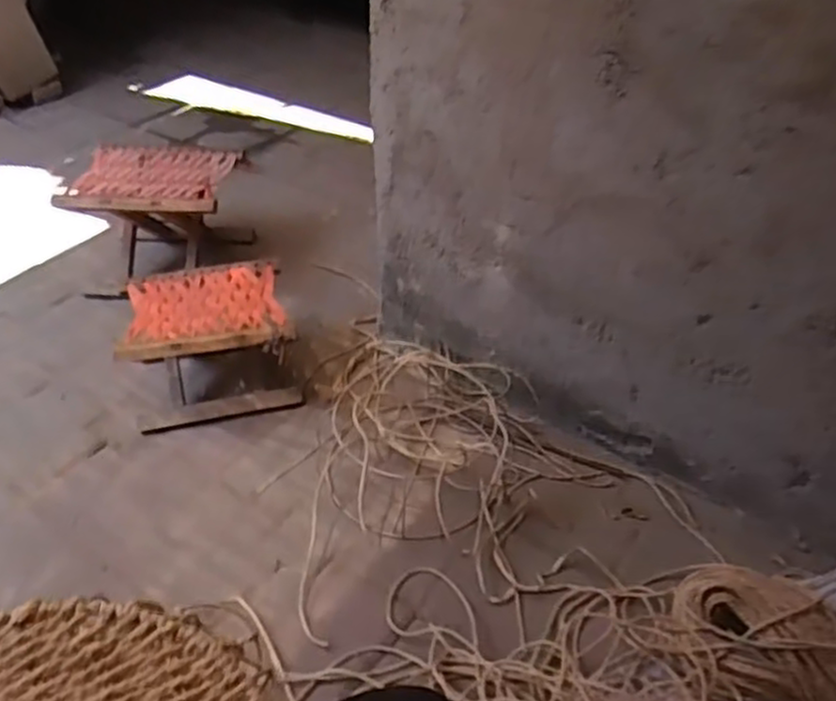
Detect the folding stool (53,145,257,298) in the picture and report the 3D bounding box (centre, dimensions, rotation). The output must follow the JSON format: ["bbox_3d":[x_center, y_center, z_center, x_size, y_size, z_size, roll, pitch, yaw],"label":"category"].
[{"bbox_3d":[-0.554,-0.282,1.640,0.320,0.239,0.295,1,40,-1],"label":"folding stool"}]

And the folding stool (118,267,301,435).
[{"bbox_3d":[-0.370,-0.014,1.369,0.278,0.188,0.237,-5,41,-8],"label":"folding stool"}]

